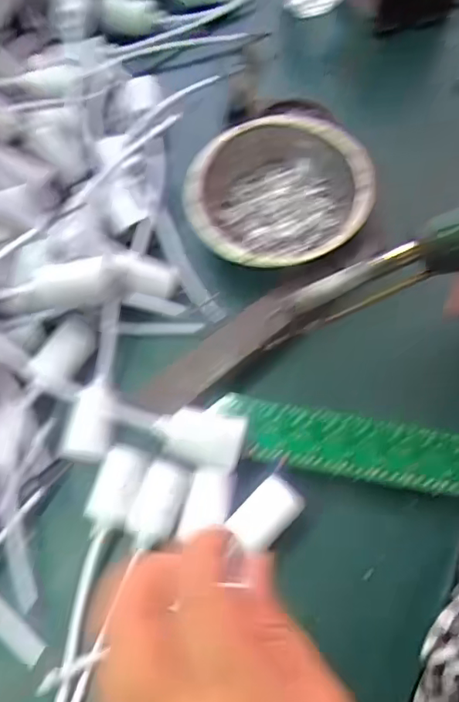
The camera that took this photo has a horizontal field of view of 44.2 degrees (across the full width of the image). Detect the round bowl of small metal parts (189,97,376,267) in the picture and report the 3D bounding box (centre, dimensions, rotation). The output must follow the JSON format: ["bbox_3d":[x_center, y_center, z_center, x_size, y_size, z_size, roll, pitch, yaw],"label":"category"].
[{"bbox_3d":[0.034,-0.118,0.417,0.130,0.035,0.127,-1,67,3],"label":"round bowl of small metal parts"}]

